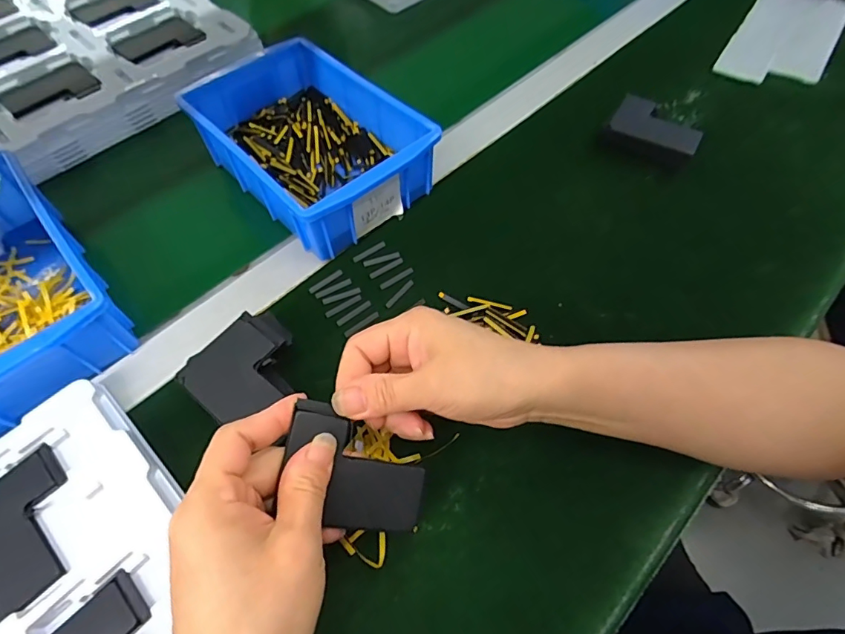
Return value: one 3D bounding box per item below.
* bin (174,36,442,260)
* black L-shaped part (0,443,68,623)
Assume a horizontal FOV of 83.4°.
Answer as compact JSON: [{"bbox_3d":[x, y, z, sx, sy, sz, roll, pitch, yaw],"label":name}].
[{"bbox_3d":[-0.099,-0.153,0.412,0.129,0.064,0.195,-38,66,-21],"label":"bin"},{"bbox_3d":[-0.231,0.123,0.275,0.059,0.004,0.079,-40,67,-22],"label":"black L-shaped part"}]

